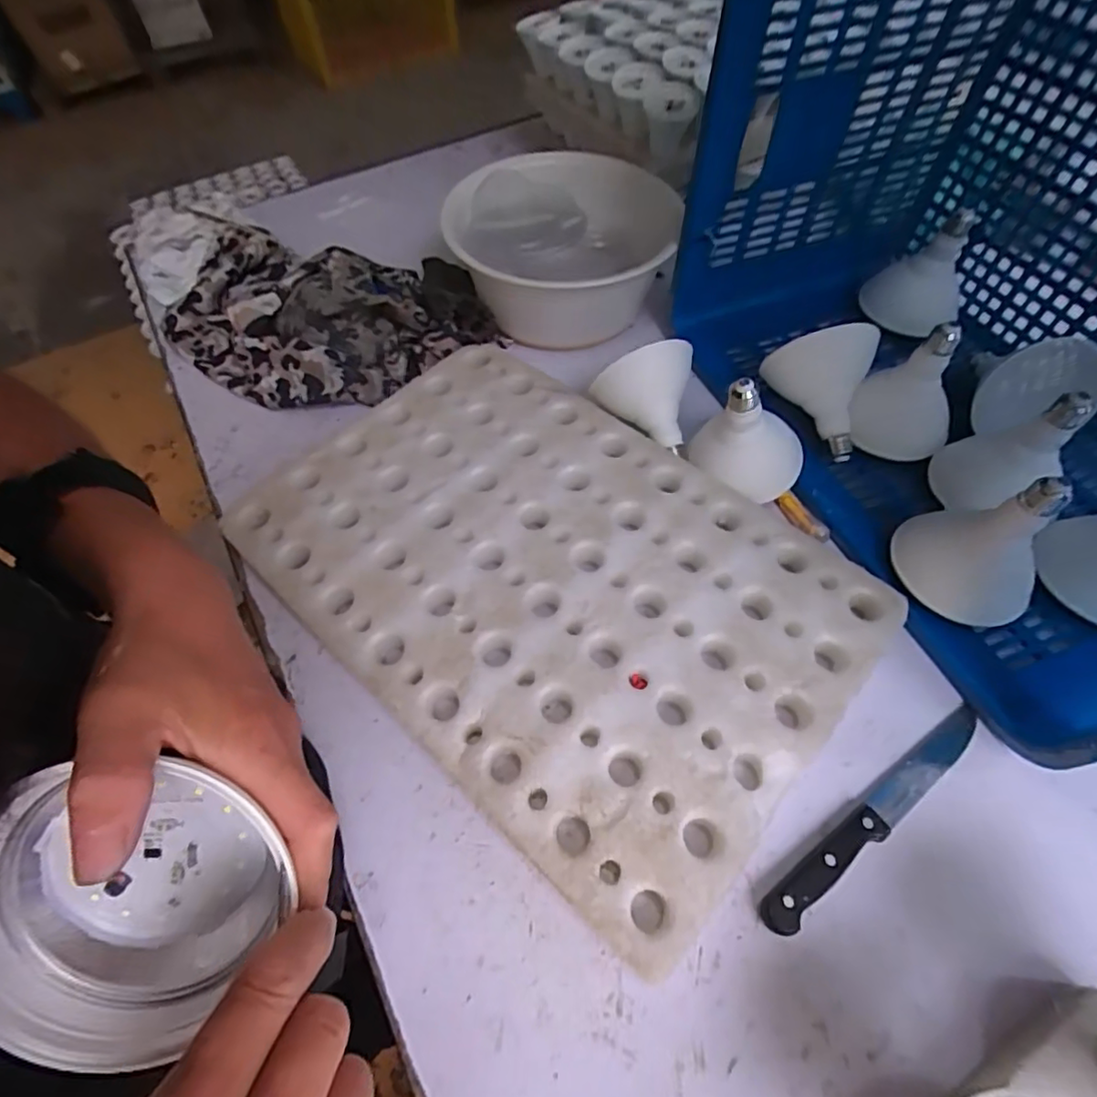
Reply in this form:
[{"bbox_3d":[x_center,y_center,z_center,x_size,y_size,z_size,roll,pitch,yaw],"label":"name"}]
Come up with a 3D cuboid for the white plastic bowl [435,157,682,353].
[{"bbox_3d":[0.023,-0.380,0.717,0.275,0.118,0.268,-1,58,1],"label":"white plastic bowl"}]

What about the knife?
[{"bbox_3d":[0.249,0.198,0.425,0.236,0.020,0.027,-32,62,-17],"label":"knife"}]

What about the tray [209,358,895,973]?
[{"bbox_3d":[-0.008,0.017,0.545,0.560,0.040,0.372,38,66,23],"label":"tray"}]

